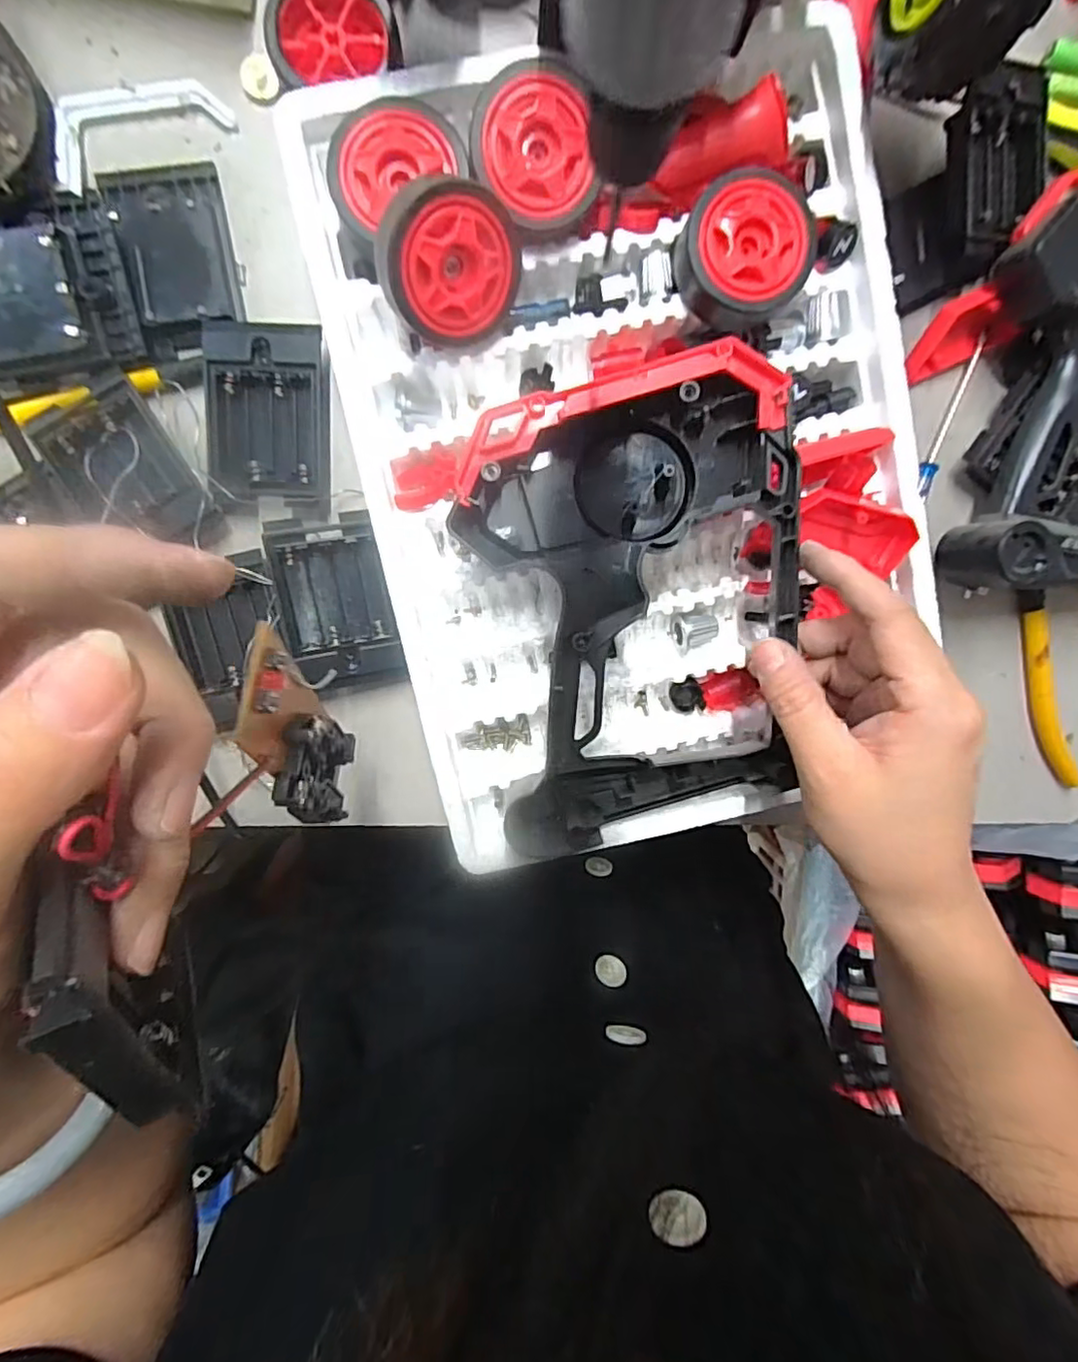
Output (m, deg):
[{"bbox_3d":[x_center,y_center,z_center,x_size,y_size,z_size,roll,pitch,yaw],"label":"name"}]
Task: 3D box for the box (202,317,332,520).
[{"bbox_3d":[-0.130,-0.126,0.290,0.055,0.015,0.081,2,96,-4],"label":"box"}]

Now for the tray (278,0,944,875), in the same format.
[{"bbox_3d":[0.049,-0.100,0.278,0.255,0.060,0.349,-12,97,-2],"label":"tray"}]

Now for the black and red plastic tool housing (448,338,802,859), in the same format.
[{"bbox_3d":[0.044,-0.031,0.269,0.139,0.043,0.194,-11,98,-4],"label":"black and red plastic tool housing"}]

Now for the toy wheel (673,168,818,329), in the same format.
[{"bbox_3d":[0.089,-0.189,0.267,0.056,0.025,0.050,17,95,-6],"label":"toy wheel"}]

